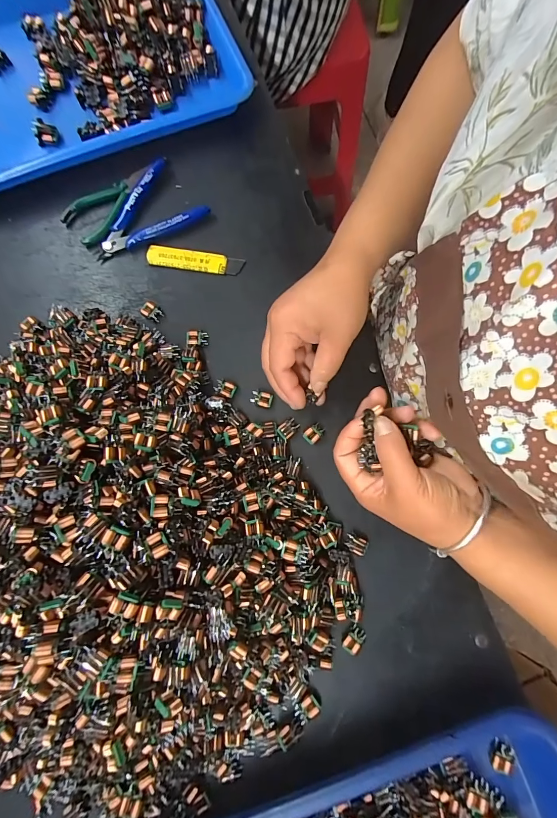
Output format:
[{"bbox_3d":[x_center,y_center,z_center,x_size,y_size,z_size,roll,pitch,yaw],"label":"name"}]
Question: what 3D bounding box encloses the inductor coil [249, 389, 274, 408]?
[{"bbox_3d":[-0.016,-0.010,0.326,0.020,0.005,0.015,15,80,2],"label":"inductor coil"}]

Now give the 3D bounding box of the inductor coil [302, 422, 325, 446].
[{"bbox_3d":[0.033,0.023,0.319,0.014,0.008,0.019,44,82,7],"label":"inductor coil"}]

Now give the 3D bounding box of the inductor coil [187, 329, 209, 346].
[{"bbox_3d":[-0.079,-0.068,0.337,0.021,0.011,0.015,3,80,0],"label":"inductor coil"}]

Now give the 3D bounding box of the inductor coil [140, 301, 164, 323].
[{"bbox_3d":[-0.126,-0.097,0.341,0.022,0.008,0.016,32,81,5],"label":"inductor coil"}]

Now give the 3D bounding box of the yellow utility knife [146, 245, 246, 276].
[{"bbox_3d":[-0.085,-0.151,0.350,0.096,0.007,0.020,8,80,1],"label":"yellow utility knife"}]

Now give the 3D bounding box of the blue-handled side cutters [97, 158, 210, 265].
[{"bbox_3d":[-0.143,-0.201,0.356,0.115,0.017,0.074,-35,82,-7],"label":"blue-handled side cutters"}]

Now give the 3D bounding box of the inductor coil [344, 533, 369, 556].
[{"bbox_3d":[0.068,0.119,0.303,0.019,0.010,0.014,27,80,4],"label":"inductor coil"}]

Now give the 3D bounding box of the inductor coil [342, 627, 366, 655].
[{"bbox_3d":[0.063,0.193,0.289,0.012,0.011,0.020,39,81,6],"label":"inductor coil"}]

